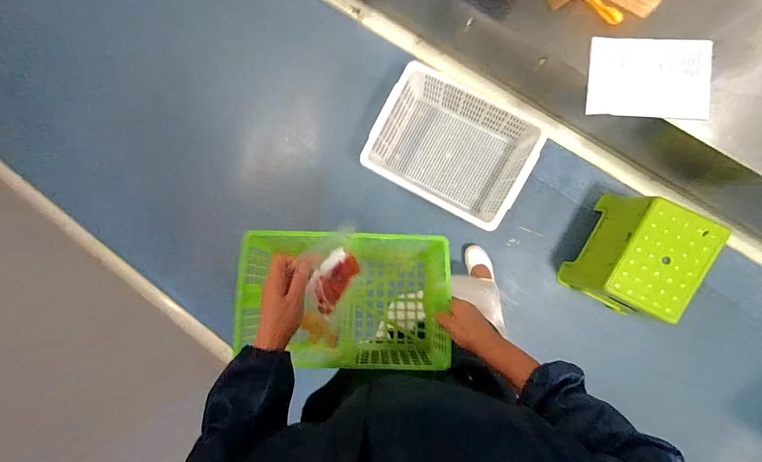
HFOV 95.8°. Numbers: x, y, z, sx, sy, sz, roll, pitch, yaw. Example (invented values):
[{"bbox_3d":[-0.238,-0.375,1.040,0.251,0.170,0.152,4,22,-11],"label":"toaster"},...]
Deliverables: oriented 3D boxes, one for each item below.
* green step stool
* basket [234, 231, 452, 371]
[{"bbox_3d":[0.805,0.088,1.102,0.260,0.291,0.322,27,91,9],"label":"green step stool"},{"bbox_3d":[-0.052,0.111,0.589,0.329,0.153,0.206,1,86,9],"label":"basket"}]

